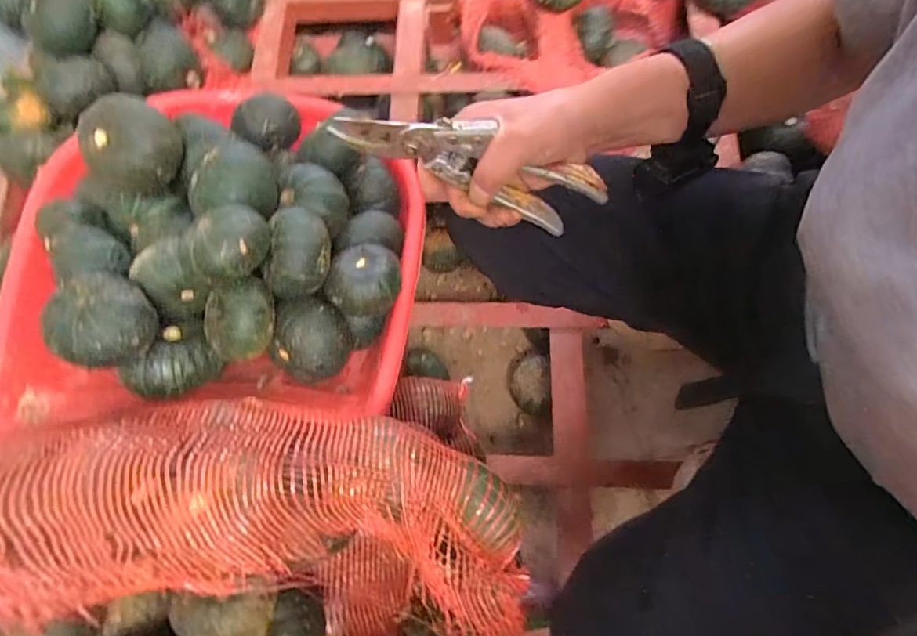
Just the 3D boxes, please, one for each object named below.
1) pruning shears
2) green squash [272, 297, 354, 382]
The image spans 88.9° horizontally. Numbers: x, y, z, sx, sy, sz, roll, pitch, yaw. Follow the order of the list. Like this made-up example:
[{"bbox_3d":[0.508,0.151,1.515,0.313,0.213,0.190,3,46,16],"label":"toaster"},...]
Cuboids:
[{"bbox_3d":[0.008,-0.111,0.337,0.195,0.057,0.028,16,76,-10],"label":"pruning shears"},{"bbox_3d":[-0.160,0.025,0.513,0.081,0.065,0.087,0,75,2],"label":"green squash"}]

